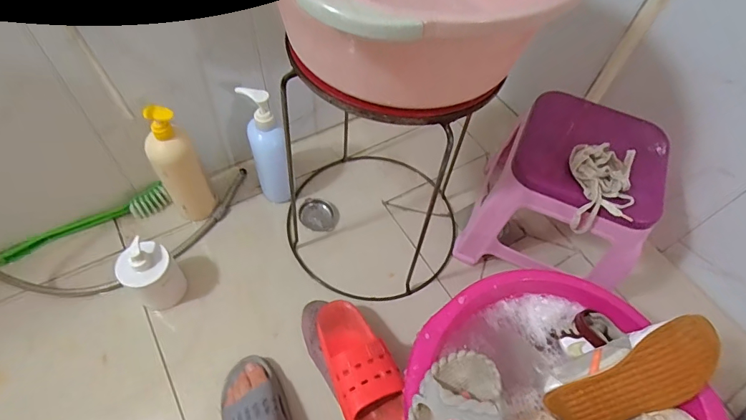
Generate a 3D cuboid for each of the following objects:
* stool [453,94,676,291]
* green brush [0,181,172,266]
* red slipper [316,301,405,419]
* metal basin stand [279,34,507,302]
[{"bbox_3d":[0.343,-0.024,0.806,0.253,0.294,0.238,22,58,8],"label":"stool"},{"bbox_3d":[-0.540,0.025,0.831,0.281,0.075,0.039,-33,66,-23],"label":"green brush"},{"bbox_3d":[-0.023,0.226,0.655,0.095,0.063,0.240,-17,42,-15],"label":"red slipper"},{"bbox_3d":[0.014,-0.092,0.717,0.277,0.448,0.350,5,57,-2],"label":"metal basin stand"}]

